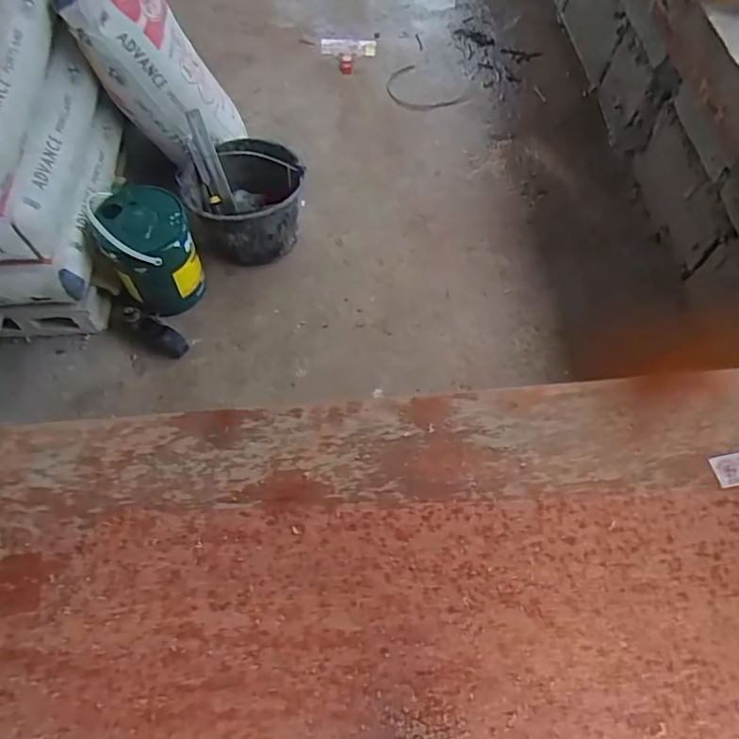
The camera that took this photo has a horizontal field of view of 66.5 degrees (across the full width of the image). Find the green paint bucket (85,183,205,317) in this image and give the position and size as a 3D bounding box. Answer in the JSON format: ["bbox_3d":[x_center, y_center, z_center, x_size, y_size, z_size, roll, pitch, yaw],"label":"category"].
[{"bbox_3d":[-0.446,-0.241,1.167,0.163,0.246,0.167,0,64,0],"label":"green paint bucket"}]

